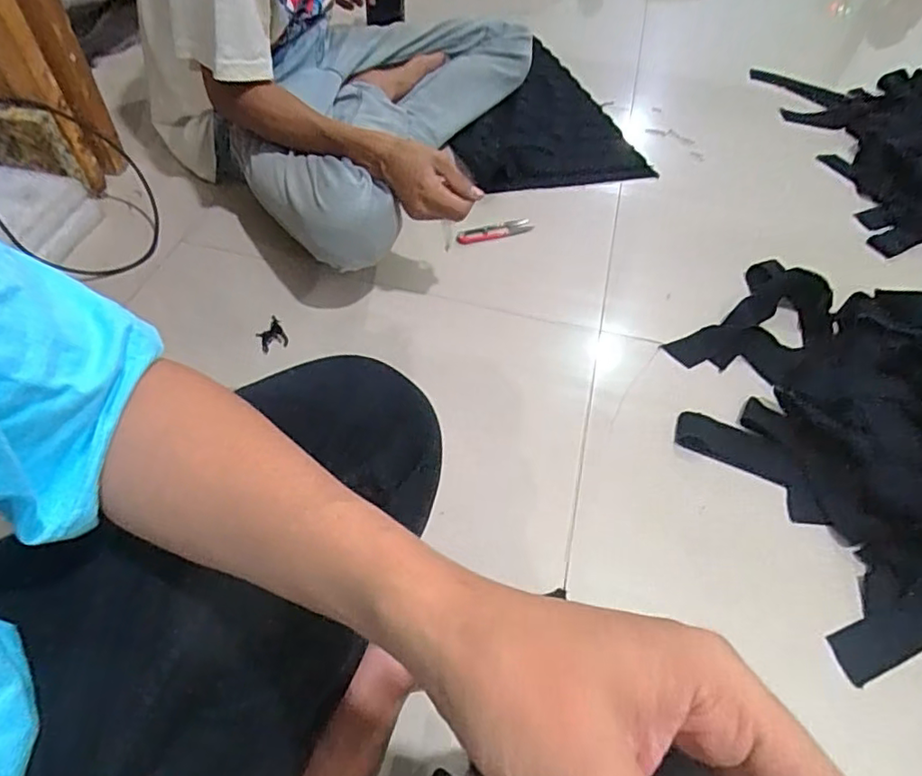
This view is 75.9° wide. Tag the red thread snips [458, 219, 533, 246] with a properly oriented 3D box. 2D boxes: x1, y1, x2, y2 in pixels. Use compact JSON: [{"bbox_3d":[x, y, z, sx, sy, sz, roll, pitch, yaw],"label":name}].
[{"bbox_3d":[0.050,-0.236,0.891,0.121,0.015,0.027,-18,56,-17],"label":"red thread snips"}]

